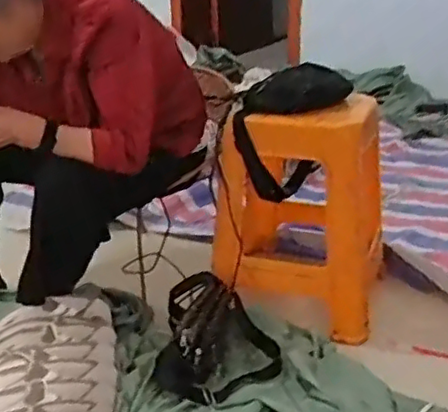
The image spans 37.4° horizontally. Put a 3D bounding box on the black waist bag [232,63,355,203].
[{"bbox_3d":[0.153,-0.166,1.491,0.253,0.269,0.211,1,23,3],"label":"black waist bag"}]

